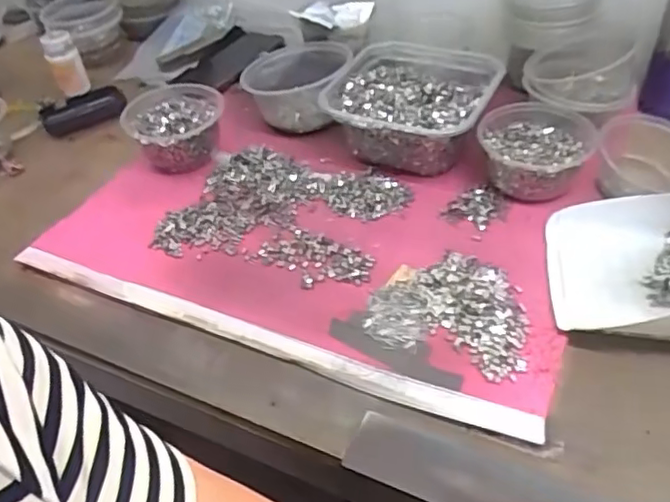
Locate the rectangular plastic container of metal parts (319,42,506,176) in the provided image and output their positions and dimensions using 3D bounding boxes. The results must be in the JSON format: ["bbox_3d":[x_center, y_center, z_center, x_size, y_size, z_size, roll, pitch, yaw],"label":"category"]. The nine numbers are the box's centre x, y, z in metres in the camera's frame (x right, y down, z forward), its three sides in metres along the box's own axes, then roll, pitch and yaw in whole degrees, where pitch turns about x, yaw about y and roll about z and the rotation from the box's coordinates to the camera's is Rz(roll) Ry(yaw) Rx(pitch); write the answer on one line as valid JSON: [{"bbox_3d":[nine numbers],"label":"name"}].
[{"bbox_3d":[0.090,-0.167,0.708,0.172,0.069,0.178,15,50,20],"label":"rectangular plastic container of metal parts"}]

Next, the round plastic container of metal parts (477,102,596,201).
[{"bbox_3d":[0.205,-0.105,0.646,0.108,0.056,0.111,-4,46,4],"label":"round plastic container of metal parts"}]

